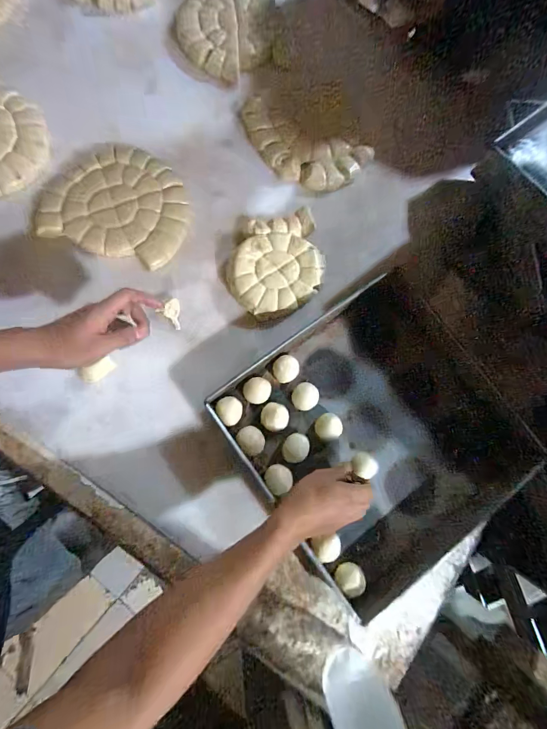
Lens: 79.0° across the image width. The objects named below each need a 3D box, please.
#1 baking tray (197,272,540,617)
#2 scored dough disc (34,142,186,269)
[{"bbox_3d":[0.167,0.112,0.549,0.417,0.063,0.414,-34,84,-11],"label":"baking tray"},{"bbox_3d":[-0.284,-0.303,0.614,0.248,0.033,0.211,18,77,-2],"label":"scored dough disc"}]

